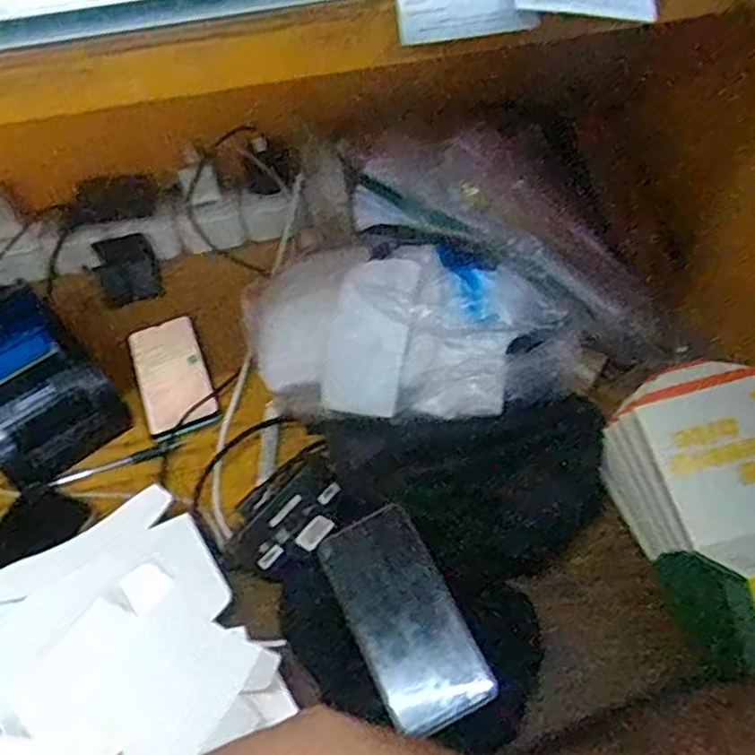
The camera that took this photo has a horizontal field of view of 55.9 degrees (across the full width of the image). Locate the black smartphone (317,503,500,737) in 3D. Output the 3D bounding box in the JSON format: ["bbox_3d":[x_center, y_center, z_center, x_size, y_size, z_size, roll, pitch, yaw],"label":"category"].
[{"bbox_3d":[0.020,0.180,0.538,0.080,0.013,0.156,-28,67,-4],"label":"black smartphone"}]

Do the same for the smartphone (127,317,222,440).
[{"bbox_3d":[-0.218,-0.004,0.754,0.074,0.010,0.161,-20,50,-11],"label":"smartphone"}]

